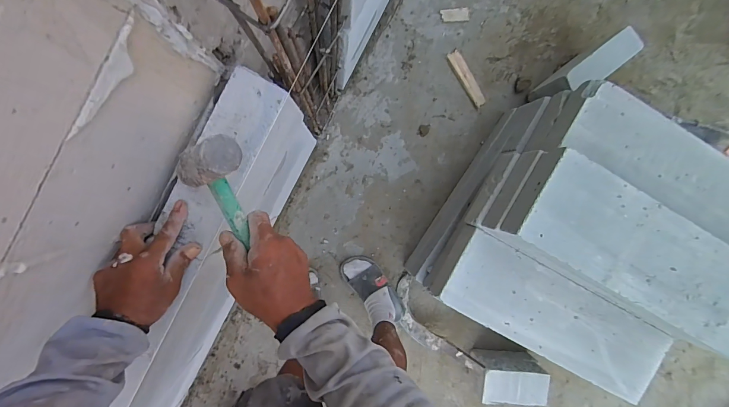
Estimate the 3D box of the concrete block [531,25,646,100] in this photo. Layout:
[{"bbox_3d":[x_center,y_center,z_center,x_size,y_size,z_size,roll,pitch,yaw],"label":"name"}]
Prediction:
[{"bbox_3d":[0.612,-0.376,0.993,0.273,0.220,0.078,-33,96,-4],"label":"concrete block"}]

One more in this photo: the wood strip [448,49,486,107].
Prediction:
[{"bbox_3d":[0.326,-0.394,1.068,0.044,0.008,0.188,-33,96,-4],"label":"wood strip"}]

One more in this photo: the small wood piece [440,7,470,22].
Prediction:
[{"bbox_3d":[0.284,-0.589,1.053,0.087,0.011,0.036,-7,94,-6],"label":"small wood piece"}]

